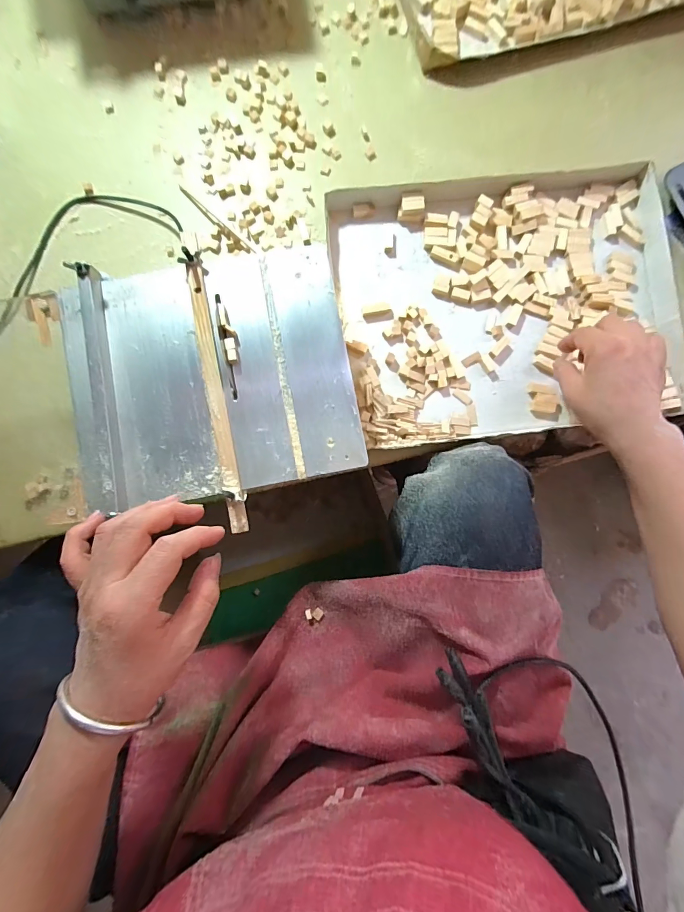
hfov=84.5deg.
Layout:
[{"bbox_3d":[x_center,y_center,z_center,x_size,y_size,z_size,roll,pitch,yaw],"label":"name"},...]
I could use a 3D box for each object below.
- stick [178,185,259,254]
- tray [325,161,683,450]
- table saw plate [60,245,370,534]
[{"bbox_3d":[-0.154,-0.291,0.463,0.125,0.004,0.005,42,87,1],"label":"stick"},{"bbox_3d":[0.197,-0.179,0.454,0.387,0.033,0.301,-7,87,-2],"label":"tray"},{"bbox_3d":[-0.122,-0.072,0.354,0.255,0.023,0.232,-10,88,-2],"label":"table saw plate"}]

